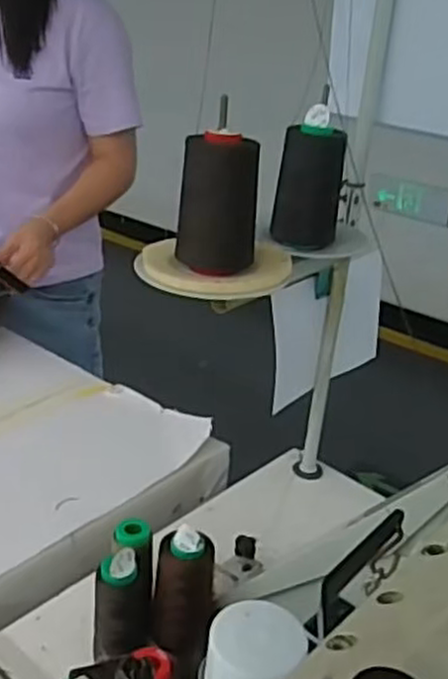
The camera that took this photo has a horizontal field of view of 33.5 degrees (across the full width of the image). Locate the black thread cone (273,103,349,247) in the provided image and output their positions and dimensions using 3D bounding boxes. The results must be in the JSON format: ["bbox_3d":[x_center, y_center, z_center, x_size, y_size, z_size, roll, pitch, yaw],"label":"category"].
[{"bbox_3d":[0.086,-0.157,0.719,0.060,0.121,0.069,8,25,9],"label":"black thread cone"}]

